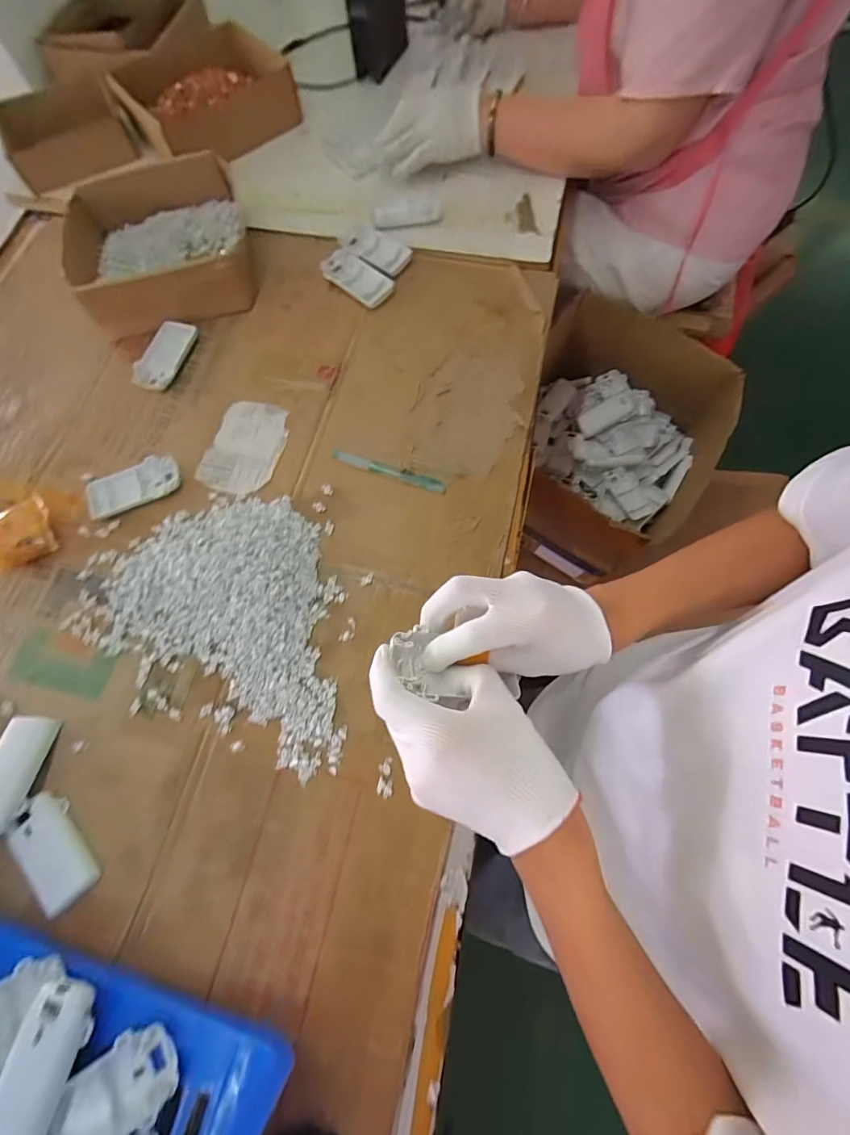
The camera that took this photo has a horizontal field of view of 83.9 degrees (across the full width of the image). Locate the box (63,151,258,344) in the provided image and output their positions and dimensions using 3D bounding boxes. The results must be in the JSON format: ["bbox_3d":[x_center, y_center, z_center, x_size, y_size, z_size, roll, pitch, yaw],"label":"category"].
[{"bbox_3d":[-0.335,-0.407,0.599,0.216,0.063,0.199,-10,72,-2],"label":"box"}]

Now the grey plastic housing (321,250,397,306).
[{"bbox_3d":[-0.087,-0.371,0.603,0.102,0.006,0.046,37,92,12],"label":"grey plastic housing"}]

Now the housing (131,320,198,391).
[{"bbox_3d":[-0.316,-0.258,0.574,0.050,0.010,0.094,18,73,6],"label":"housing"}]

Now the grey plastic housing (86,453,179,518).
[{"bbox_3d":[-0.319,-0.088,0.517,0.101,0.010,0.052,-27,74,-7],"label":"grey plastic housing"}]

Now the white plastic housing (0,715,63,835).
[{"bbox_3d":[-0.364,0.180,0.415,0.040,0.018,0.095,3,56,2],"label":"white plastic housing"}]

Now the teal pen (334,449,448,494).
[{"bbox_3d":[-0.038,-0.106,0.510,0.125,0.011,0.015,18,73,6],"label":"teal pen"}]

